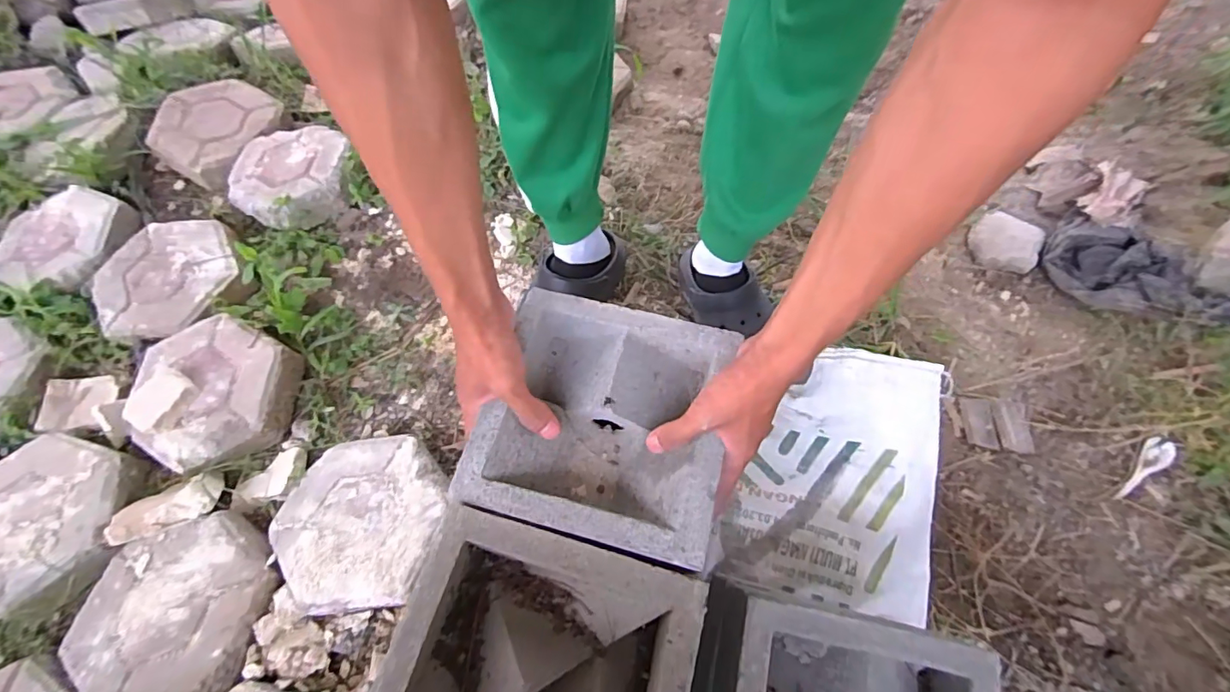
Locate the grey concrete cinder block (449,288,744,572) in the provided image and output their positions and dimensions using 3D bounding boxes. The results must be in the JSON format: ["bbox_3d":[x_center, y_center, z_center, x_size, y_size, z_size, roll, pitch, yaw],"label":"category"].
[{"bbox_3d":[-0.010,0.065,0.448,0.192,0.065,0.195,15,61,5],"label":"grey concrete cinder block"}]

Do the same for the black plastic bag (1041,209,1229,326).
[{"bbox_3d":[0.791,-0.115,0.794,0.225,0.031,0.153,24,73,29],"label":"black plastic bag"}]

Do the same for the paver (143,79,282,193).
[{"bbox_3d":[-0.698,-0.394,0.904,0.203,0.044,0.208,24,62,10],"label":"paver"}]

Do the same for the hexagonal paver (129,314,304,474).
[{"bbox_3d":[-0.546,0.063,0.702,0.211,0.052,0.193,21,61,8],"label":"hexagonal paver"}]

